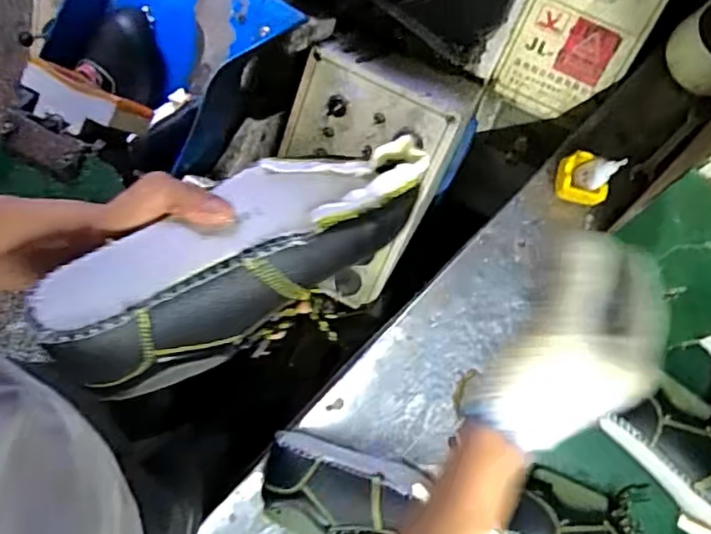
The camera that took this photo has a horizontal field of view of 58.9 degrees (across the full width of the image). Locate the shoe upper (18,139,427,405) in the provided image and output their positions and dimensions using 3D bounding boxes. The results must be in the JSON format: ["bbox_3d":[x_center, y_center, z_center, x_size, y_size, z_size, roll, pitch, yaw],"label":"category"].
[{"bbox_3d":[-0.074,-0.008,0.449,0.274,0.088,0.106,-29,79,-10],"label":"shoe upper"}]

